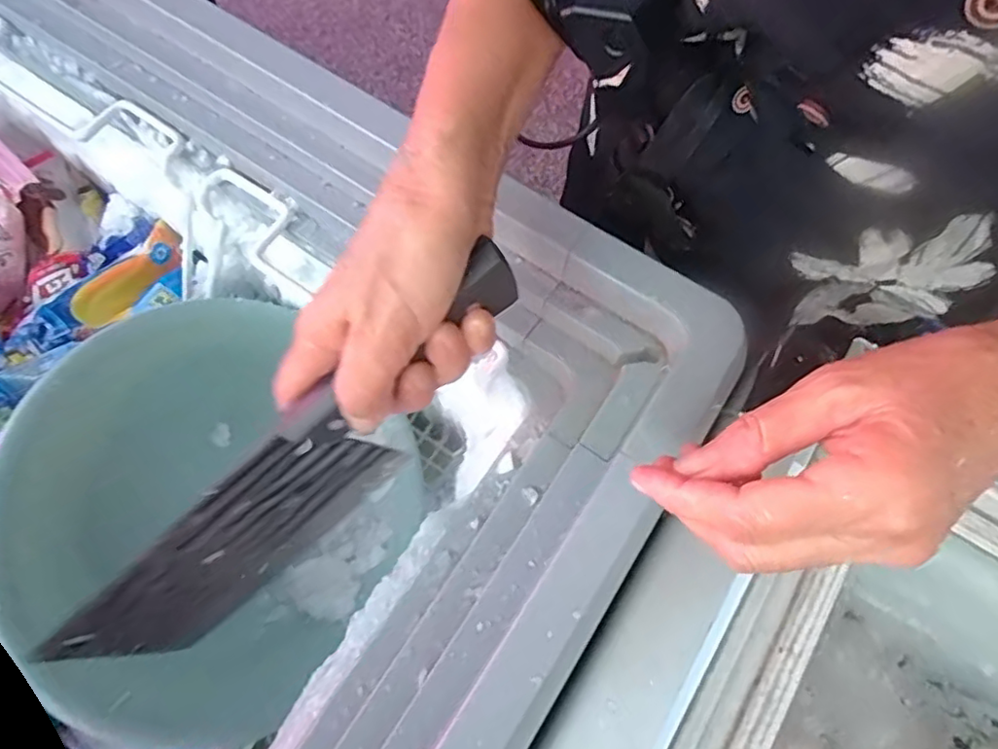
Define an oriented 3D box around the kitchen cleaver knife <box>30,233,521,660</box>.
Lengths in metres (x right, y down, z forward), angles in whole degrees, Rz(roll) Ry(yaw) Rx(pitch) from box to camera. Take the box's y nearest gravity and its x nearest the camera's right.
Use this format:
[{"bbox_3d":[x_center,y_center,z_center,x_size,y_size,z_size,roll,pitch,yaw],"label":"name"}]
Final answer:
[{"bbox_3d":[-0.099,0.054,0.296,0.298,0.088,0.029,-43,73,15],"label":"kitchen cleaver knife"}]

